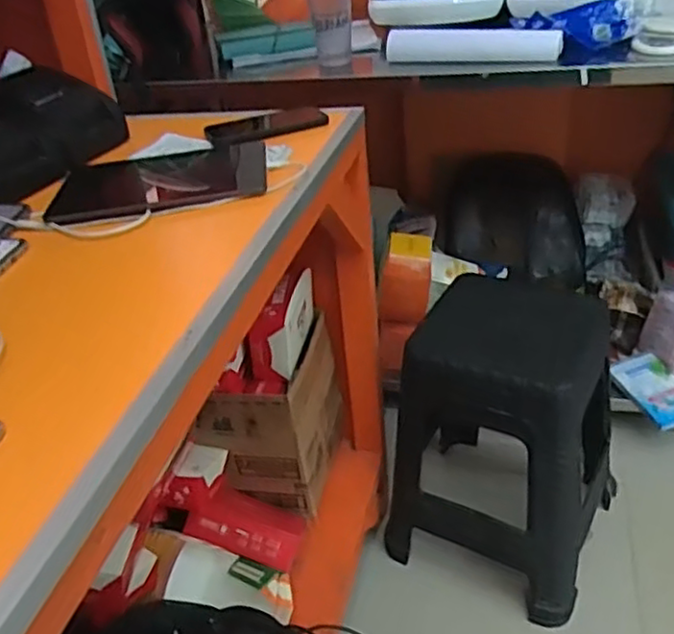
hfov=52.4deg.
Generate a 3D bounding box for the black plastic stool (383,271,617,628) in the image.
[{"bbox_3d":[0.316,0.199,1.236,0.337,0.468,0.366,16,40,32],"label":"black plastic stool"}]

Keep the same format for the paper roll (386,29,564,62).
[{"bbox_3d":[0.233,-0.468,1.183,0.296,0.053,0.043,7,36,21],"label":"paper roll"}]

